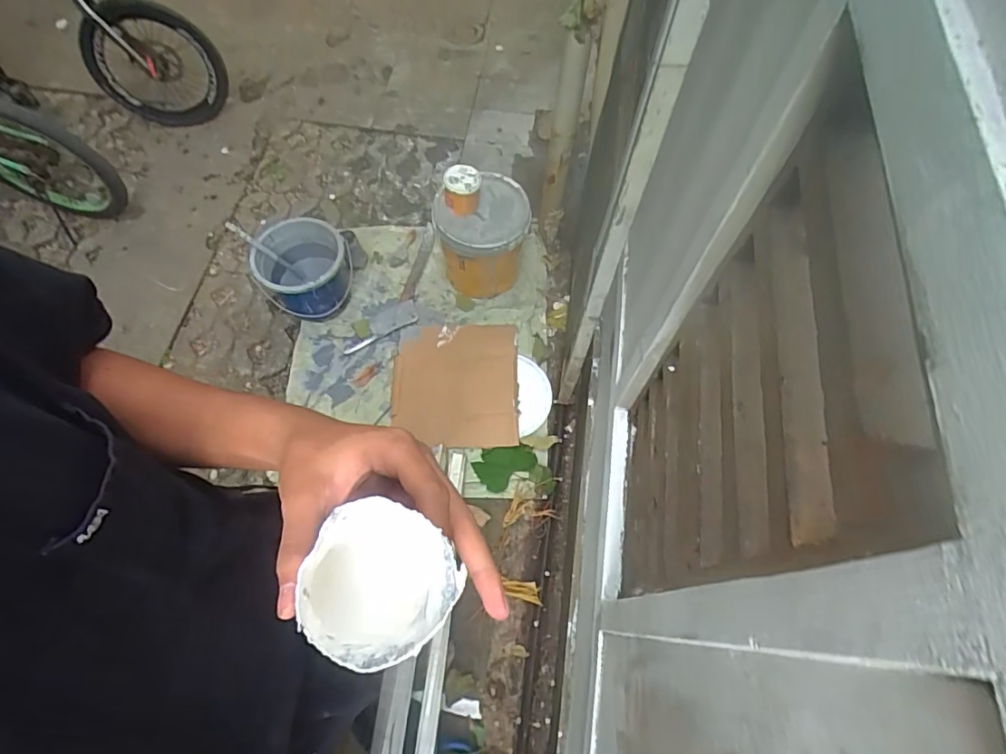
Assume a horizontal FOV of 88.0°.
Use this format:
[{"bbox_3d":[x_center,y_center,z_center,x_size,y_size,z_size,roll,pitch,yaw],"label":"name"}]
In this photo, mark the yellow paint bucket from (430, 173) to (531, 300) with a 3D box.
[{"bbox_3d":[-0.072,-0.471,1.746,0.297,0.329,0.278,0,65,-1],"label":"yellow paint bucket"}]

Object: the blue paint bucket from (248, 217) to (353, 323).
[{"bbox_3d":[-0.646,-0.337,1.675,0.276,0.236,0.260,0,65,-1],"label":"blue paint bucket"}]

